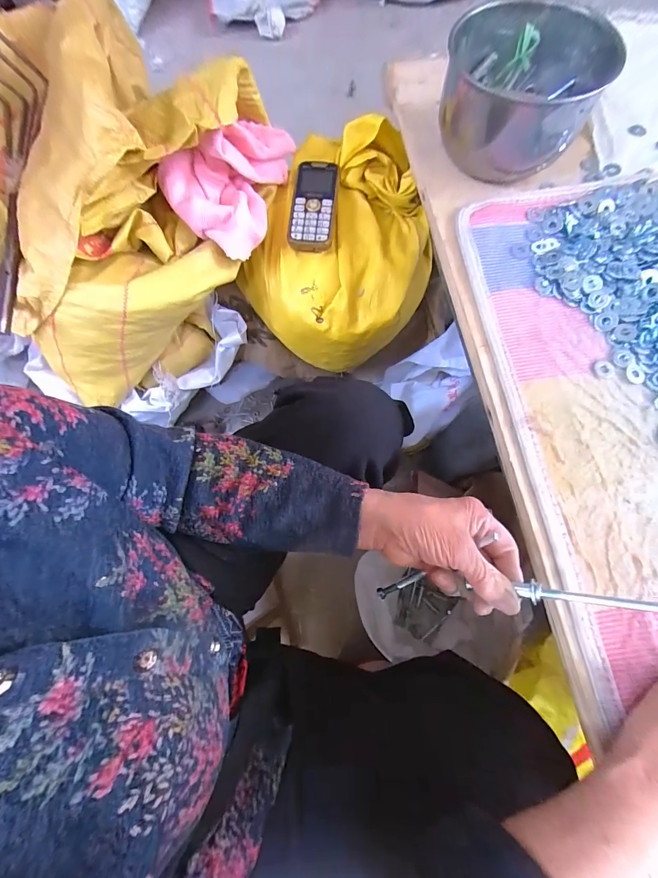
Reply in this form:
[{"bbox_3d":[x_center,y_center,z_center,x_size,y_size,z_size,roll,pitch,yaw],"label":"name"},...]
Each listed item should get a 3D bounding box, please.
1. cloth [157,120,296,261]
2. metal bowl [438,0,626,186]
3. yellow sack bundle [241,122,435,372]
[{"bbox_3d":[-0.123,-0.338,0.443,0.124,0.080,0.188,22,76,8],"label":"cloth"},{"bbox_3d":[0.207,-0.390,0.397,0.166,0.082,0.170,0,72,1],"label":"metal bowl"},{"bbox_3d":[0.026,-0.263,0.518,0.239,0.162,0.285,22,76,8],"label":"yellow sack bundle"}]

